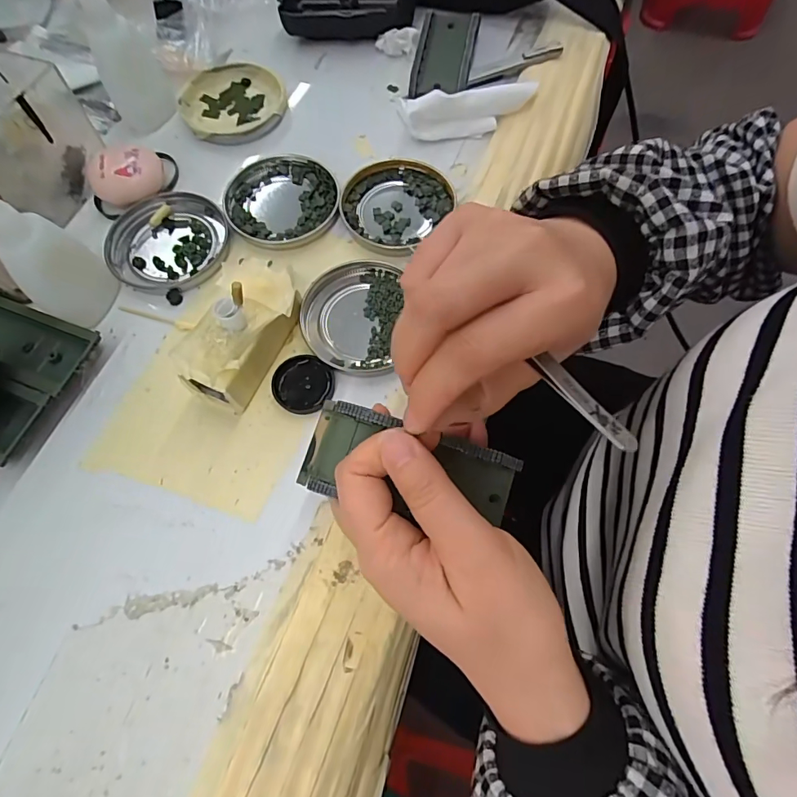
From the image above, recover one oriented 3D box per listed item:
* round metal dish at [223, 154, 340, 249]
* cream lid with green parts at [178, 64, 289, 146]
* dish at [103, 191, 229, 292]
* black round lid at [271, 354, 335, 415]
[{"bbox_3d":[-0.083,-0.142,0.324,0.077,0.008,0.078,0,68,0],"label":"round metal dish"},{"bbox_3d":[-0.130,-0.233,0.361,0.079,0.013,0.076,0,68,0],"label":"cream lid with green parts"},{"bbox_3d":[-0.157,-0.108,0.310,0.076,0.010,0.075,0,68,0],"label":"dish"},{"bbox_3d":[-0.056,-0.008,0.272,0.034,0.007,0.035,0,68,0],"label":"black round lid"}]

